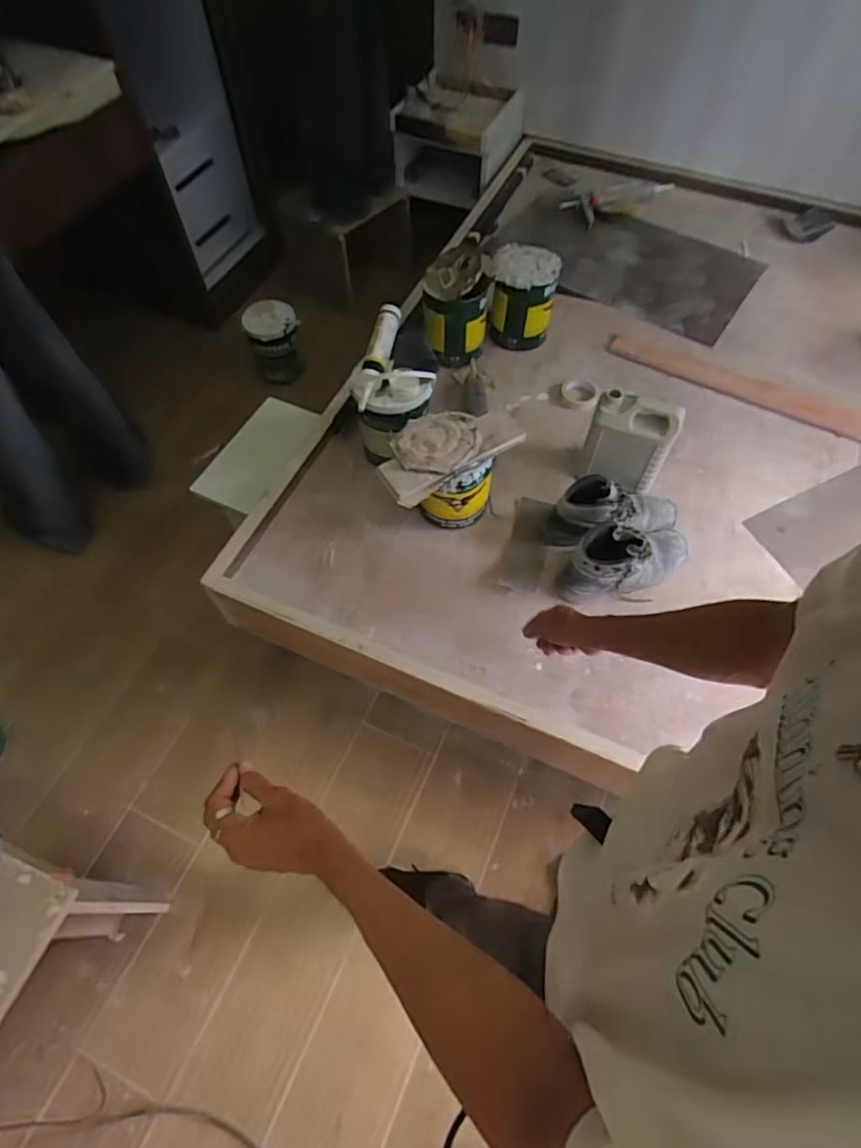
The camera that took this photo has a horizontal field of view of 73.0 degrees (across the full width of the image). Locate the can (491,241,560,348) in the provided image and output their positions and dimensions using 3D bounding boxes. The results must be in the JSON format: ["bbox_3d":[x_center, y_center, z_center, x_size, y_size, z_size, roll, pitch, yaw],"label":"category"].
[{"bbox_3d":[0.254,-0.750,1.612,0.175,0.242,0.207,9,57,6],"label":"can"}]

